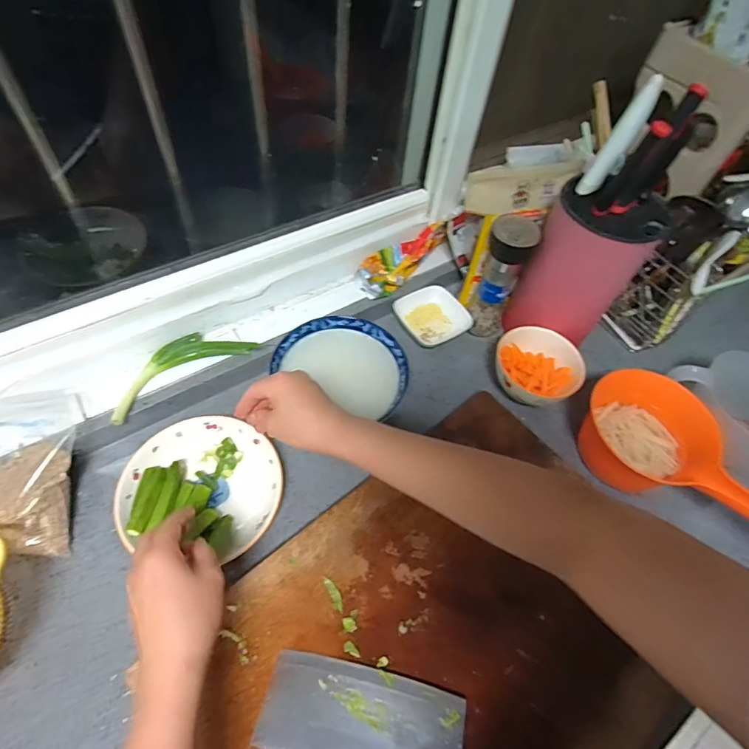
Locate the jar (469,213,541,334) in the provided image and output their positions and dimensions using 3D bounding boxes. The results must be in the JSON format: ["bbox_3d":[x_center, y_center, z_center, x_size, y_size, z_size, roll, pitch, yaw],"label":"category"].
[{"bbox_3d":[0.185,-0.138,0.642,0.067,0.178,0.061,3,57,-4],"label":"jar"}]

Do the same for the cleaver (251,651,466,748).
[{"bbox_3d":[0.049,0.322,0.392,0.296,0.021,0.079,14,56,5],"label":"cleaver"}]

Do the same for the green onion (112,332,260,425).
[{"bbox_3d":[-0.246,-0.013,0.566,0.182,0.023,0.065,-30,63,-22],"label":"green onion"}]

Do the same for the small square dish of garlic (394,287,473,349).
[{"bbox_3d":[0.086,-0.093,0.701,0.094,0.029,0.101,-19,60,-17],"label":"small square dish of garlic"}]

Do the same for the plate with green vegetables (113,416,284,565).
[{"bbox_3d":[-0.196,0.125,0.508,0.175,0.040,0.167,7,56,0],"label":"plate with green vegetables"}]

